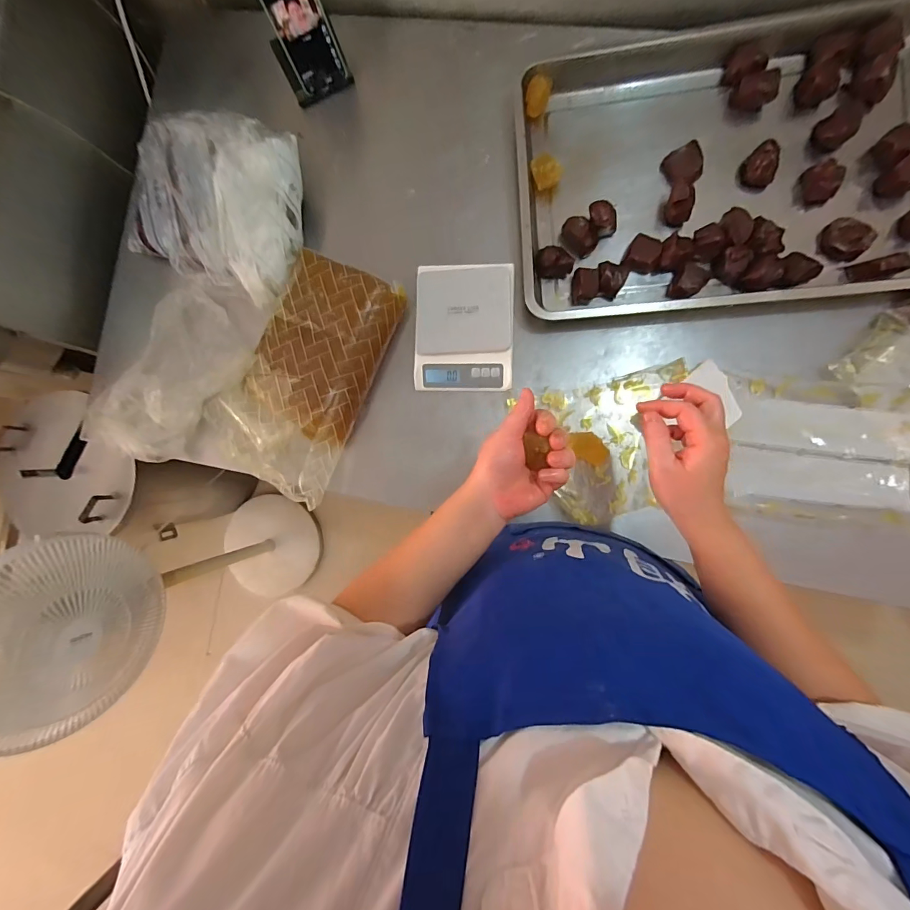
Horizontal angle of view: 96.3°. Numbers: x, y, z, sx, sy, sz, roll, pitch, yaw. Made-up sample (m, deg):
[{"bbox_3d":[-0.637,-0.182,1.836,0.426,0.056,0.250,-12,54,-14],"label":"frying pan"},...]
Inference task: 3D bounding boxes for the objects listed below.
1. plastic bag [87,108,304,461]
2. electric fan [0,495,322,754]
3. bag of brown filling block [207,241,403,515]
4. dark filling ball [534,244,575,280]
[{"bbox_3d":[-0.409,-0.251,0.646,0.279,0.113,0.512,12,88,7],"label":"plastic bag"},{"bbox_3d":[-0.692,0.303,1.092,0.327,1.026,0.352,13,88,7],"label":"electric fan"},{"bbox_3d":[-0.236,-0.121,0.623,0.205,0.068,0.341,24,89,8],"label":"bag of brown filling block"},{"bbox_3d":[0.147,-0.288,0.608,0.055,0.037,0.045,-6,86,6],"label":"dark filling ball"}]

